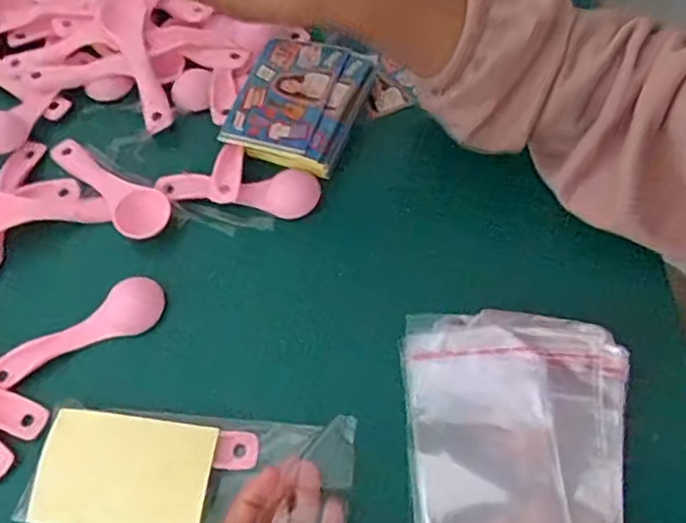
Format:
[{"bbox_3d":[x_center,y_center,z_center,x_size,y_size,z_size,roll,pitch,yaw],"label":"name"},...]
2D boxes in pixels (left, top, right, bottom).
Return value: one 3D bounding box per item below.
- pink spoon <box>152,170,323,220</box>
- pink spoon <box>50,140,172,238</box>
[{"bbox_3d":[-0.070,-0.050,0.425,0.109,0.012,0.032,8,63,8],"label":"pink spoon"},{"bbox_3d":[-0.159,-0.055,0.428,0.035,0.012,0.110,-42,68,-17],"label":"pink spoon"}]

